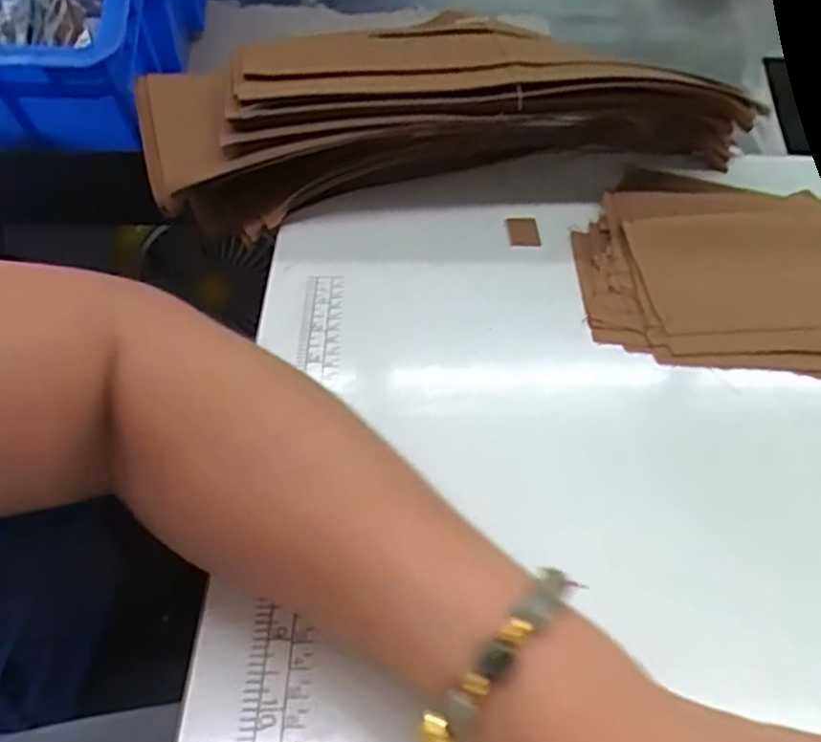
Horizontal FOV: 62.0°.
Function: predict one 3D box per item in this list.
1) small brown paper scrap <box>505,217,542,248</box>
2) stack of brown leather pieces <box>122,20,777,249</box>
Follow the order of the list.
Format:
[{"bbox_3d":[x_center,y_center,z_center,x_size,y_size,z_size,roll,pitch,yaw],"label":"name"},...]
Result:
[{"bbox_3d":[0.076,-0.095,0.463,0.022,0.007,0.035,1,44,-2],"label":"small brown paper scrap"},{"bbox_3d":[0.026,-0.189,0.500,0.438,0.089,0.143,-5,44,-8],"label":"stack of brown leather pieces"}]

